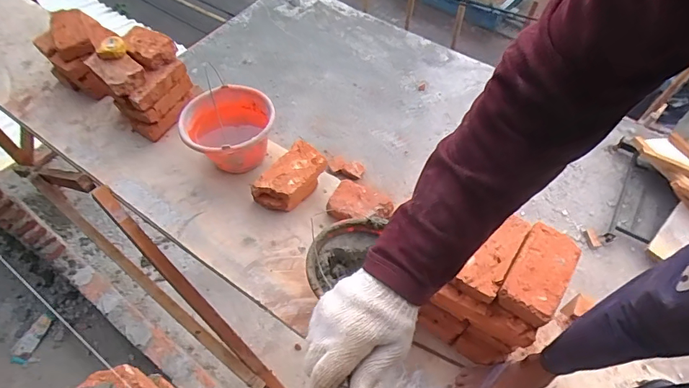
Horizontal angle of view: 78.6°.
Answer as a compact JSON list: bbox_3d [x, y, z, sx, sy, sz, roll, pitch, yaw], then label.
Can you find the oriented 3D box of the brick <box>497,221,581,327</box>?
[{"bbox_3d":[0.376,0.153,0.816,0.101,0.048,0.193,32,61,19],"label":"brick"}]

